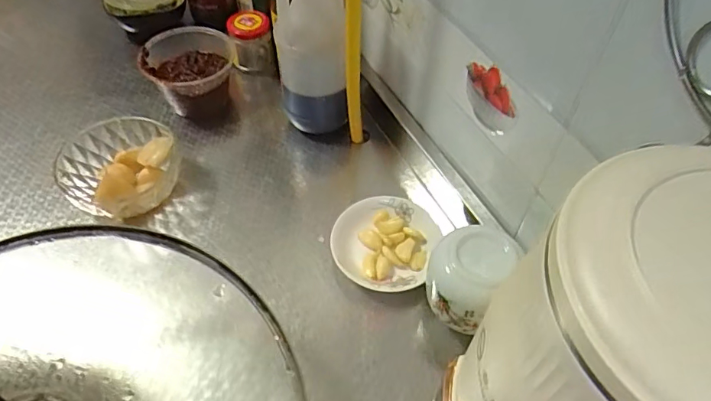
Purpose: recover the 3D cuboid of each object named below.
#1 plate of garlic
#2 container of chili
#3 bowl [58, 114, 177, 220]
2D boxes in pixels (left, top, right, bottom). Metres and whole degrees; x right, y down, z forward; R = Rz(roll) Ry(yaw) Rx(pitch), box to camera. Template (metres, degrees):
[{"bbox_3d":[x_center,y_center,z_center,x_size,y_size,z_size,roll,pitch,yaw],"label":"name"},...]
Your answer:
[{"bbox_3d":[0.027,0.044,0.504,0.101,0.020,0.106,0,52,0],"label":"plate of garlic"},{"bbox_3d":[-0.200,-0.151,0.624,0.108,0.078,0.111,-14,53,-11],"label":"container of chili"},{"bbox_3d":[-0.250,-0.032,0.536,0.118,0.055,0.114,0,52,0],"label":"bowl"}]

